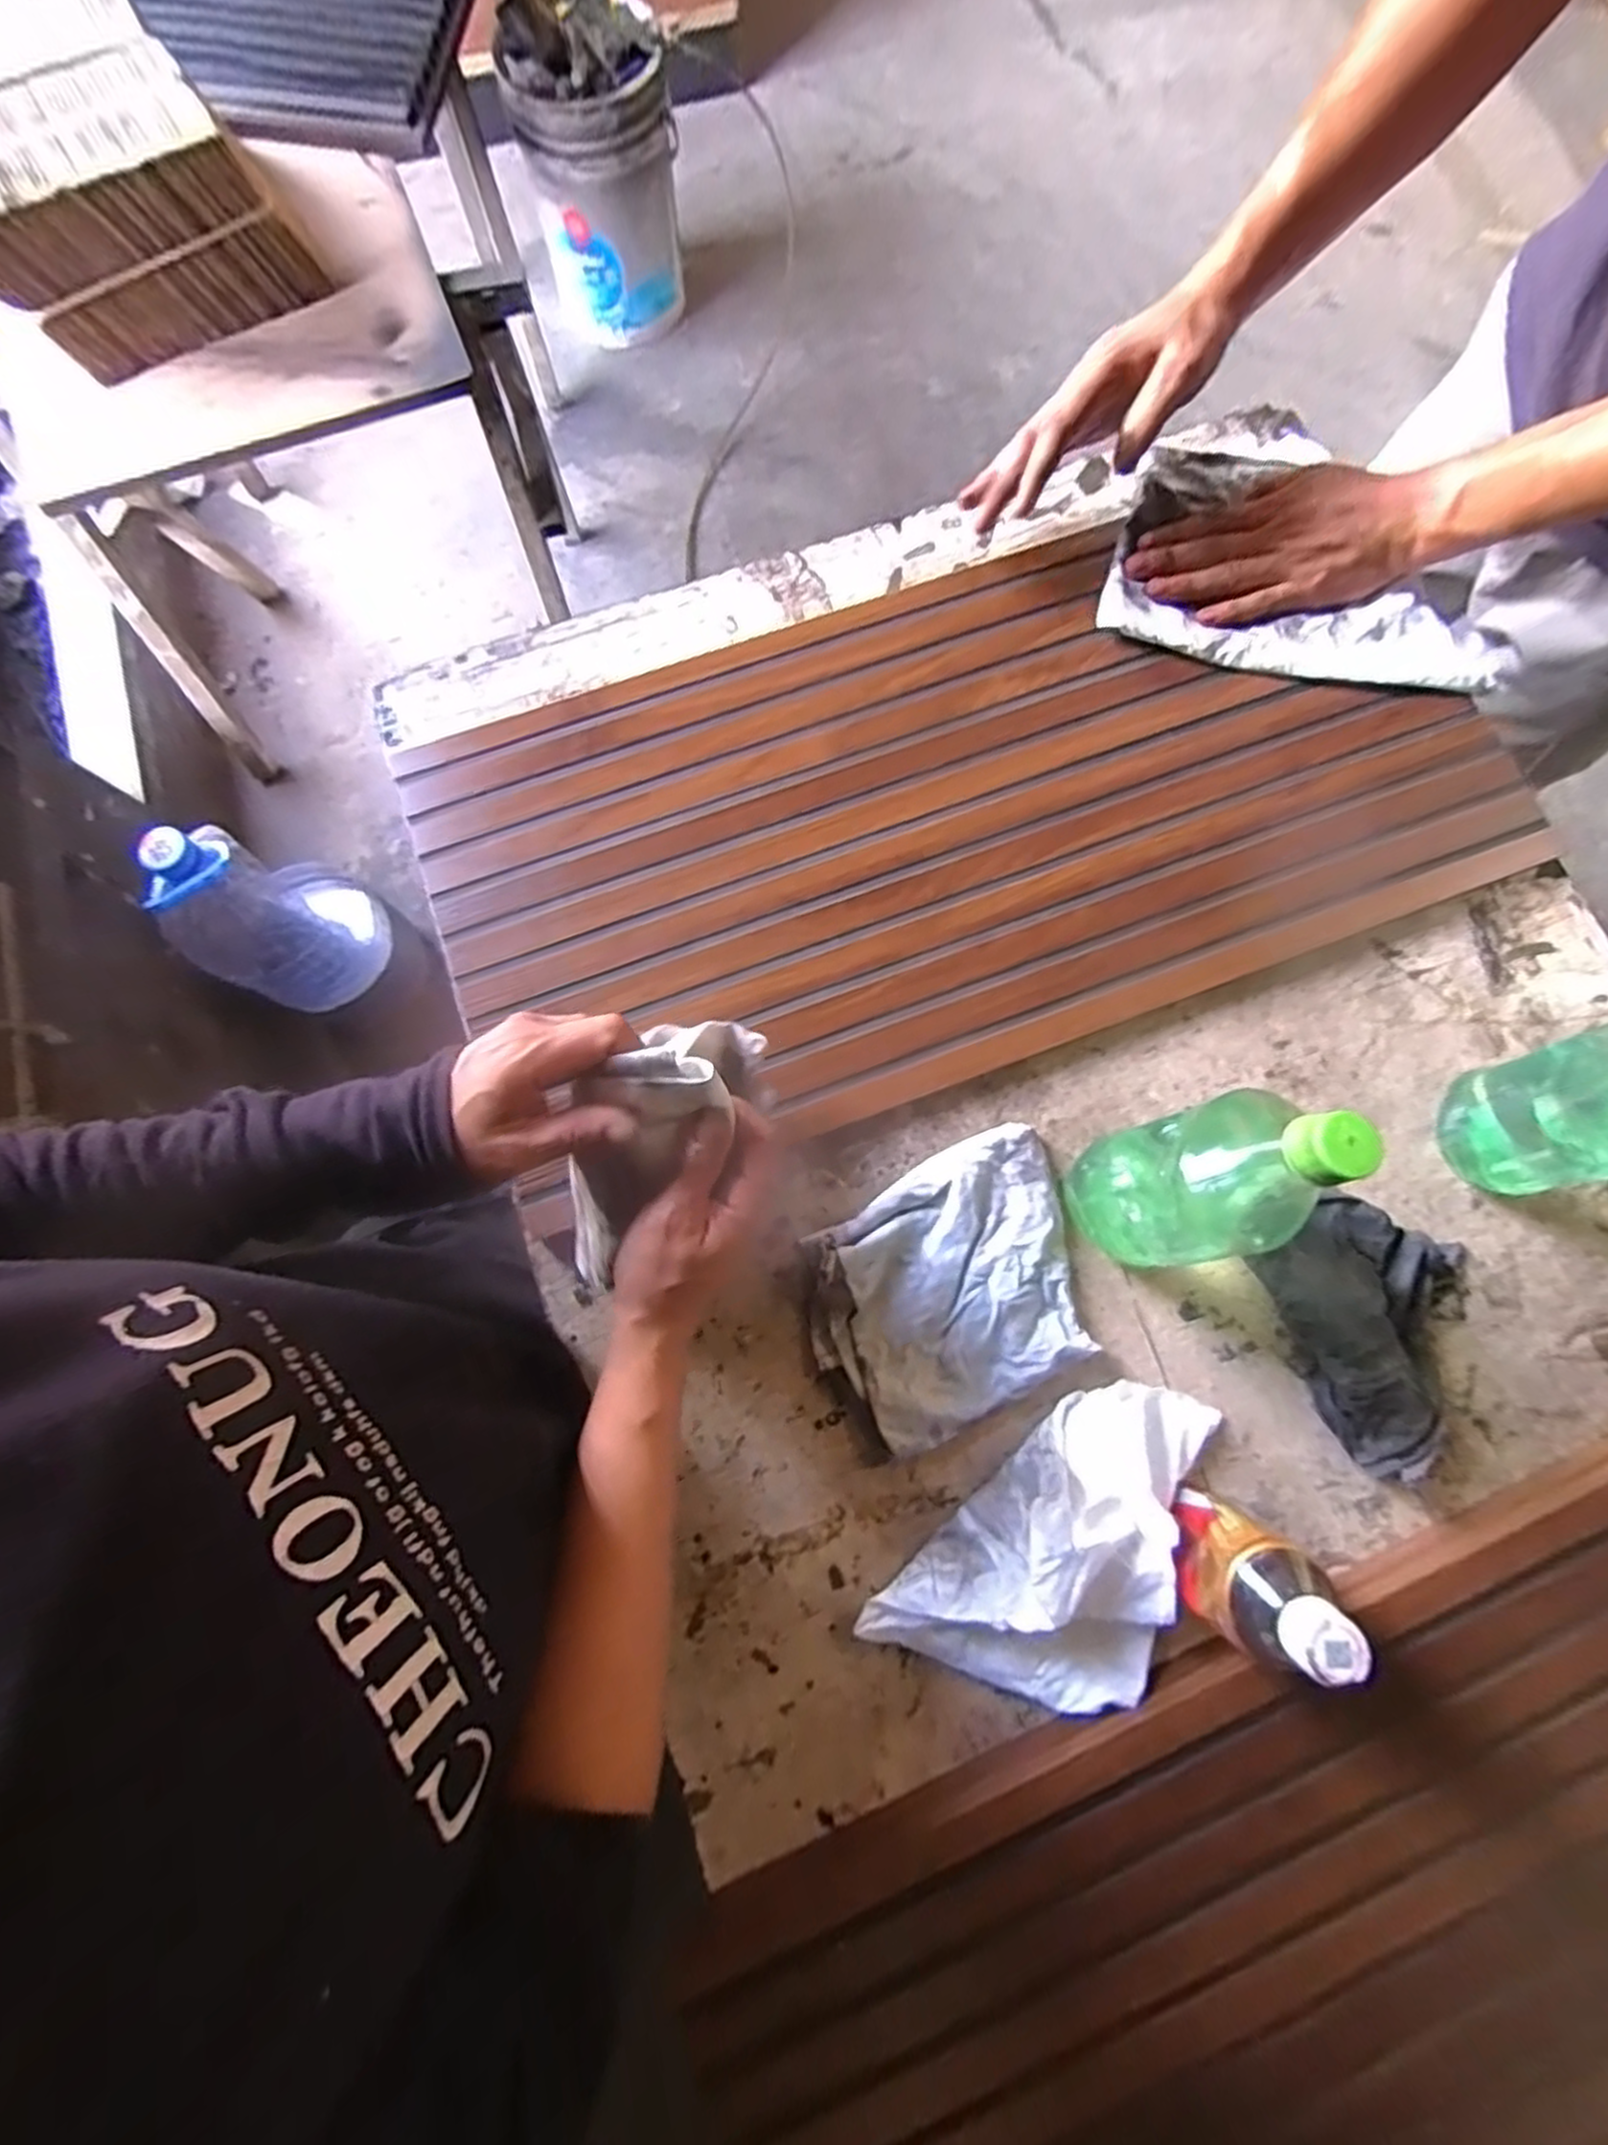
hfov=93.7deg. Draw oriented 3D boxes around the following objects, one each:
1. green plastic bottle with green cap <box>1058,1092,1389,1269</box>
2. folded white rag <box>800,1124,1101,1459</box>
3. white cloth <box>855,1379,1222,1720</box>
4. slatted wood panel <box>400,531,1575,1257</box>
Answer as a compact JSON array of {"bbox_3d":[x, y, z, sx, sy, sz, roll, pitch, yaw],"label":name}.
[{"bbox_3d":[0.212,0.060,0.400,0.079,0.174,0.083,0,77,0],"label":"green plastic bottle with green cap"},{"bbox_3d":[0.095,0.135,0.477,0.178,0.021,0.146,-28,79,-6],"label":"folded white rag"},{"bbox_3d":[0.161,0.282,0.426,0.223,0.057,0.124,-42,80,-8],"label":"white cloth"},{"bbox_3d":[0.109,-0.185,0.543,0.726,0.021,0.365,-21,78,-4],"label":"slatted wood panel"}]

